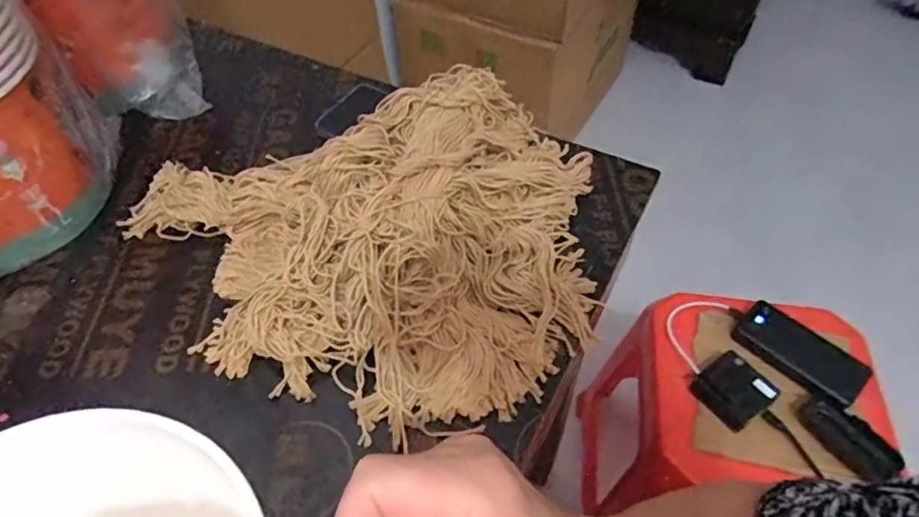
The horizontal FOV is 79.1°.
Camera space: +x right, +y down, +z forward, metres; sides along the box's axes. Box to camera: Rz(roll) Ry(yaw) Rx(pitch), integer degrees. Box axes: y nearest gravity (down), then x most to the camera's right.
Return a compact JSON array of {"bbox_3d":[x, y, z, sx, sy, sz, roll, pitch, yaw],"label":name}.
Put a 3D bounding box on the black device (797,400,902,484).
[{"bbox_3d":[0.458,0.208,0.653,0.058,0.016,0.104,-30,57,-20],"label":"black device"}]

